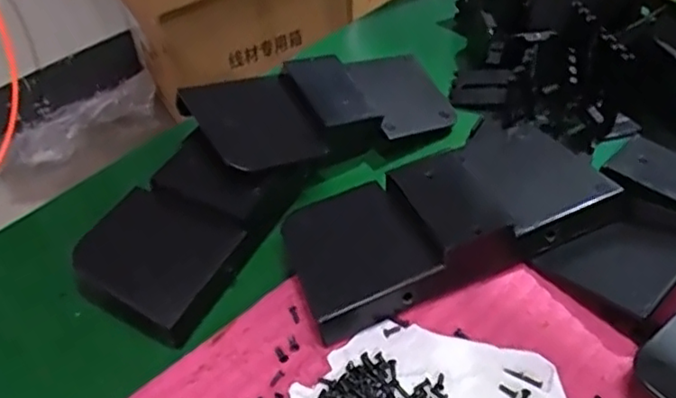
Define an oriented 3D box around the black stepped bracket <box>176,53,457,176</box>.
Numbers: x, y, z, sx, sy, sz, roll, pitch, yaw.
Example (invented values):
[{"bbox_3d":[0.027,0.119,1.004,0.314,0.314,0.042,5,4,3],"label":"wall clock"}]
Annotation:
[{"bbox_3d":[-0.006,-0.054,0.385,0.158,0.037,0.070,-22,49,-18],"label":"black stepped bracket"}]

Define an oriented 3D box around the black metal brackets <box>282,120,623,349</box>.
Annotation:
[{"bbox_3d":[0.053,0.007,0.326,0.159,0.032,0.075,-22,48,-17],"label":"black metal brackets"}]

